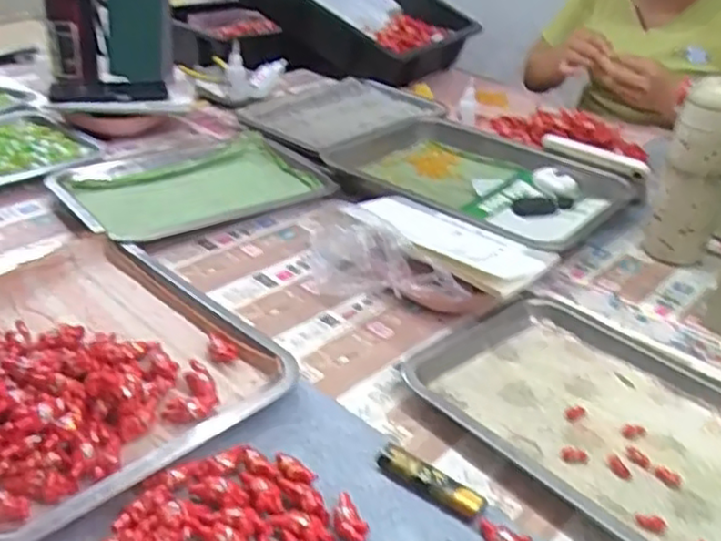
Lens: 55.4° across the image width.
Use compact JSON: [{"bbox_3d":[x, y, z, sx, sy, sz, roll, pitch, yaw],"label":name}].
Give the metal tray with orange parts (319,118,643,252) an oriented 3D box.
[{"bbox_3d":[0.156,-0.121,0.908,0.367,0.038,0.282,29,39,35],"label":"metal tray with orange parts"}]

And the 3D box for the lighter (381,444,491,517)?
[{"bbox_3d":[0.048,0.148,0.481,0.081,0.010,0.020,23,36,28],"label":"lighter"}]

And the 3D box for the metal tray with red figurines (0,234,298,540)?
[{"bbox_3d":[-0.243,0.061,0.555,0.320,0.032,0.264,29,39,34],"label":"metal tray with red figurines"}]

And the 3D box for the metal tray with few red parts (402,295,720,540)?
[{"bbox_3d":[0.212,0.116,0.541,0.219,0.021,0.307,-22,40,-36],"label":"metal tray with few red parts"}]

